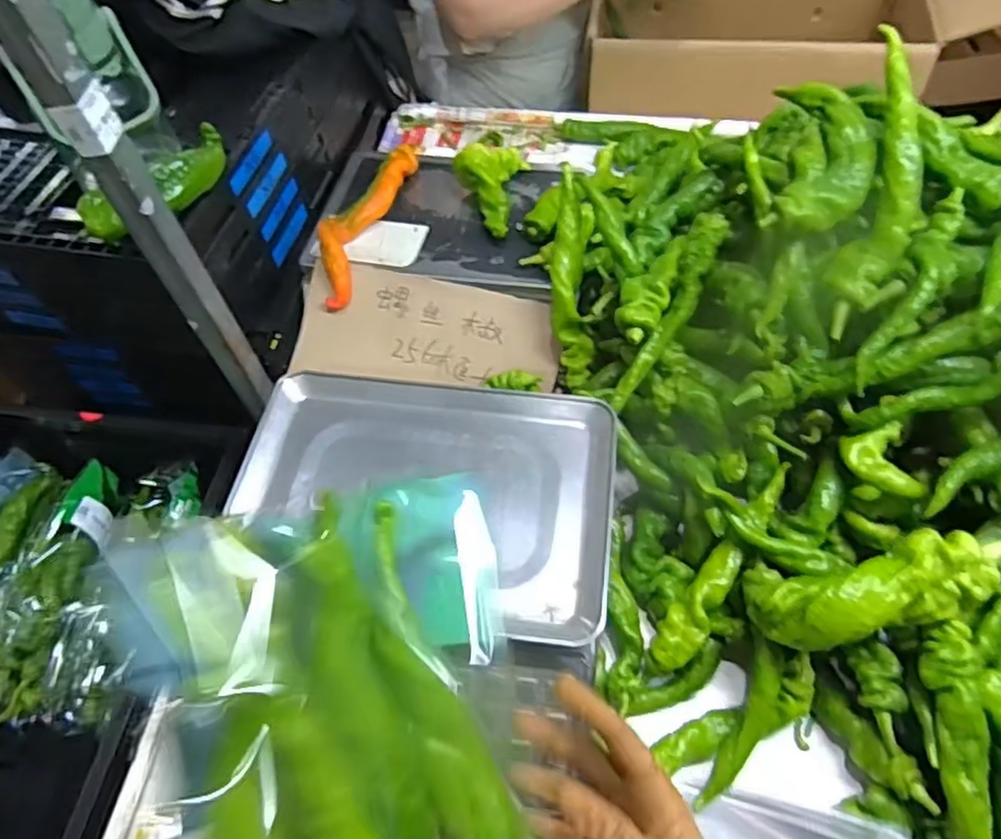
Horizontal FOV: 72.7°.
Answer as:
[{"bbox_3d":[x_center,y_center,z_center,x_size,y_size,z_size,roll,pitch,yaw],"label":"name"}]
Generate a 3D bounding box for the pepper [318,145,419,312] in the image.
[{"bbox_3d":[-0.173,-0.246,0.838,0.064,0.051,0.249,15,59,12],"label":"pepper"}]

